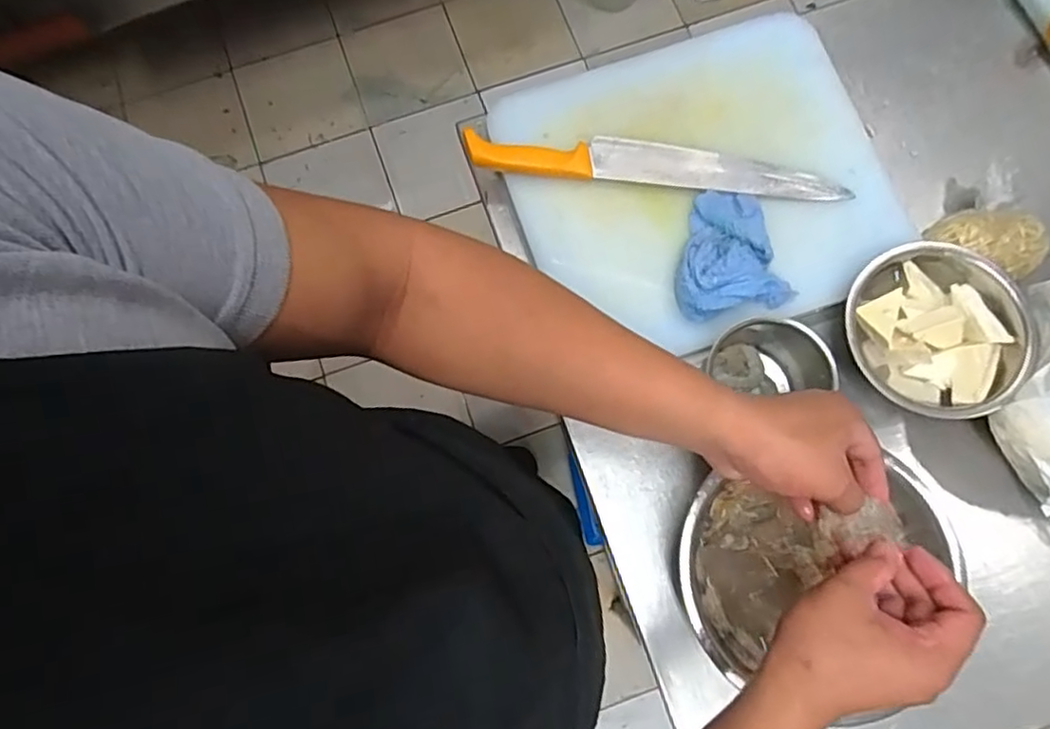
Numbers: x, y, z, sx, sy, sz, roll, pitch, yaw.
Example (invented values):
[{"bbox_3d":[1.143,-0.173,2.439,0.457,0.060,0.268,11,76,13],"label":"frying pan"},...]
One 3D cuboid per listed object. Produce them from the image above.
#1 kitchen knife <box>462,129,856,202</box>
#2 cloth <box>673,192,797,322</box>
[{"bbox_3d":[0.142,-0.218,0.705,0.409,0.023,0.048,5,77,1],"label":"kitchen knife"},{"bbox_3d":[0.206,-0.119,0.674,0.114,0.025,0.132,-10,77,-2],"label":"cloth"}]

